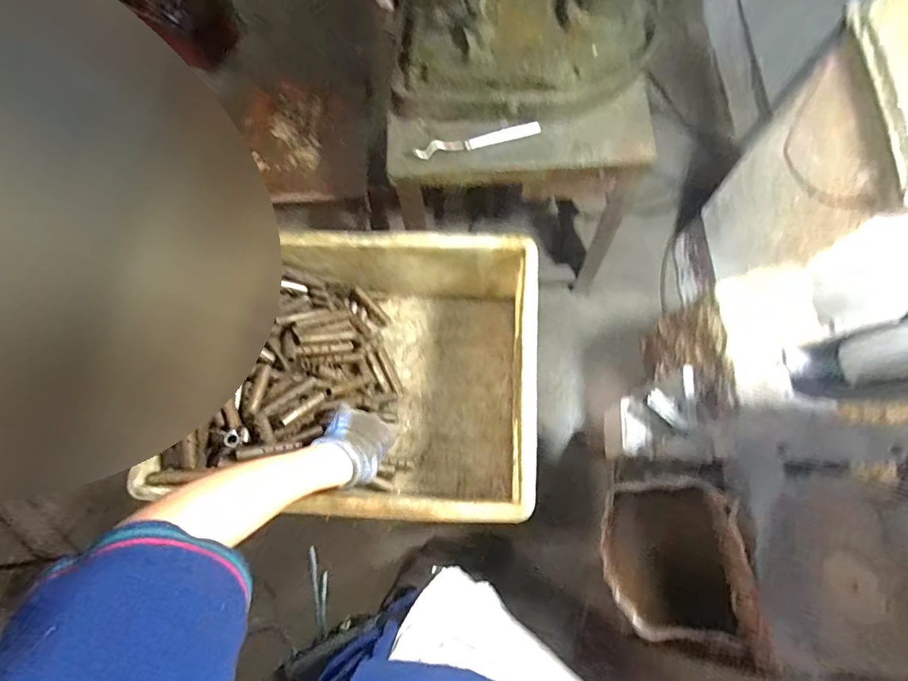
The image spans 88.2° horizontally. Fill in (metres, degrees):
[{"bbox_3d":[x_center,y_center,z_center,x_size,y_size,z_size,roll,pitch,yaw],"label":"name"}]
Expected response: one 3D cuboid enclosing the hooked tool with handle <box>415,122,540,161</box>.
[{"bbox_3d":[0.044,-0.381,0.885,0.233,0.024,0.028,-11,74,-2],"label":"hooked tool with handle"}]

